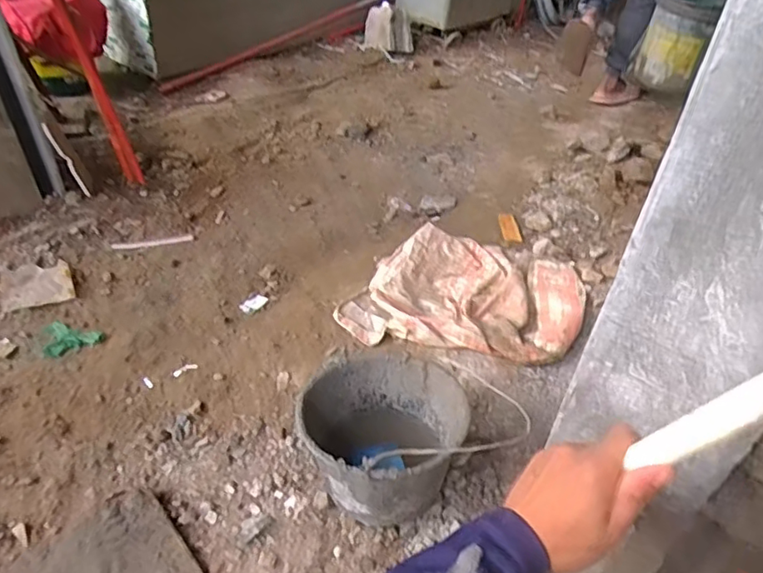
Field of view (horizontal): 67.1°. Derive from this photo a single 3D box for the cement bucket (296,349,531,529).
[{"bbox_3d":[0.003,0.244,0.938,0.248,0.208,0.231,2,40,-2],"label":"cement bucket"}]

